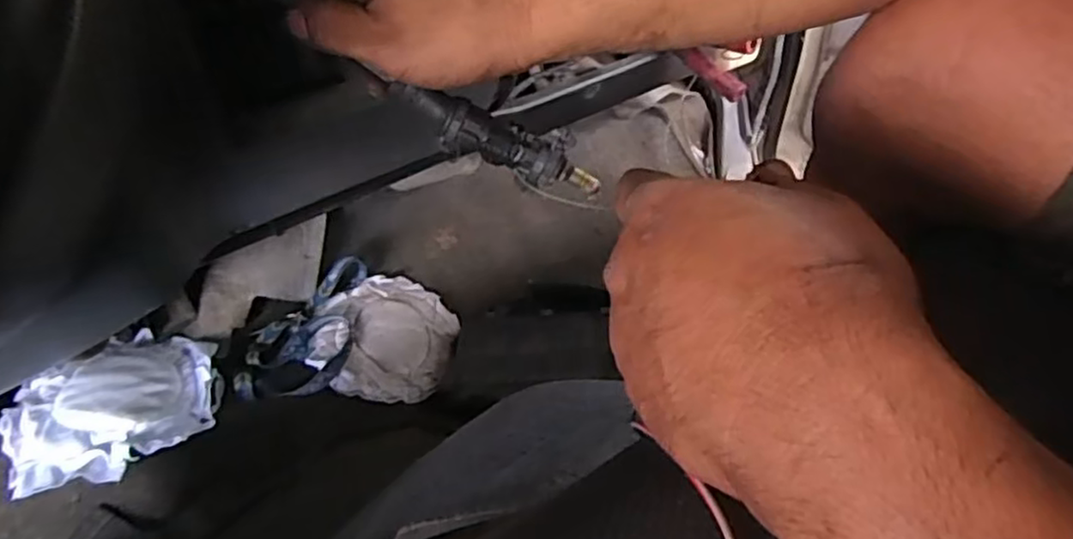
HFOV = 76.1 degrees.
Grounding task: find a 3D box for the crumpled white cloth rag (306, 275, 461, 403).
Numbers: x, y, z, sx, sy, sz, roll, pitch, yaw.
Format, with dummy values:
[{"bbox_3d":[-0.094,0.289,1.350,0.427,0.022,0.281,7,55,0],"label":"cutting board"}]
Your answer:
[{"bbox_3d":[-0.158,0.070,0.724,0.141,0.035,0.164,4,45,7],"label":"crumpled white cloth rag"}]

